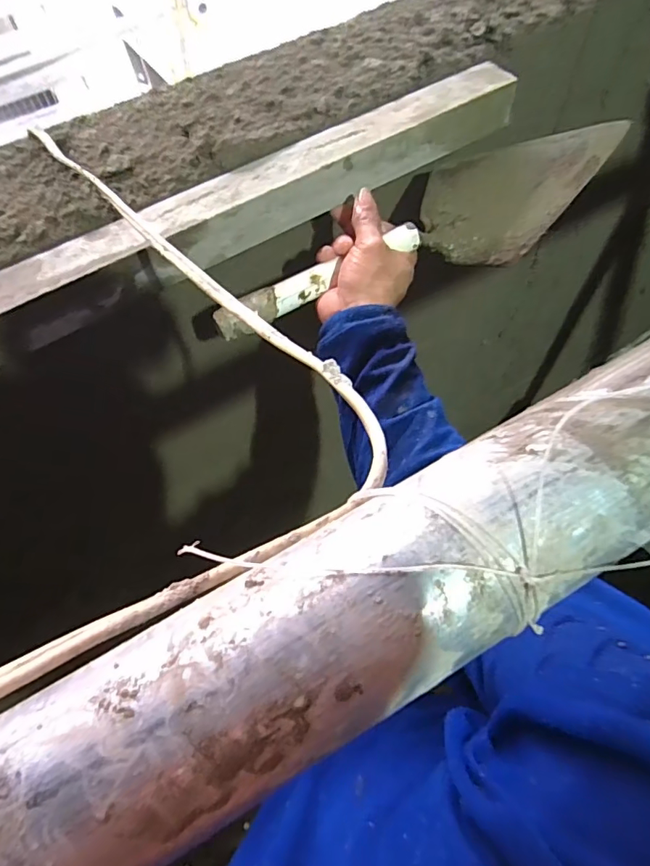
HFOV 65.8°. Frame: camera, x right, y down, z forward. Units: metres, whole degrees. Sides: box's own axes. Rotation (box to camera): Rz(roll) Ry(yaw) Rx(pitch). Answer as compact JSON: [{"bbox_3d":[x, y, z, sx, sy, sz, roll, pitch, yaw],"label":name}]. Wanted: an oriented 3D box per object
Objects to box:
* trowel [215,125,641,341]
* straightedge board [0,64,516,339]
[{"bbox_3d":[0.095,-0.189,0.471,0.425,0.058,0.108,-28,64,-13],"label":"trowel"},{"bbox_3d":[-0.199,-0.113,0.387,0.870,0.049,0.055,-30,64,-14],"label":"straightedge board"}]

